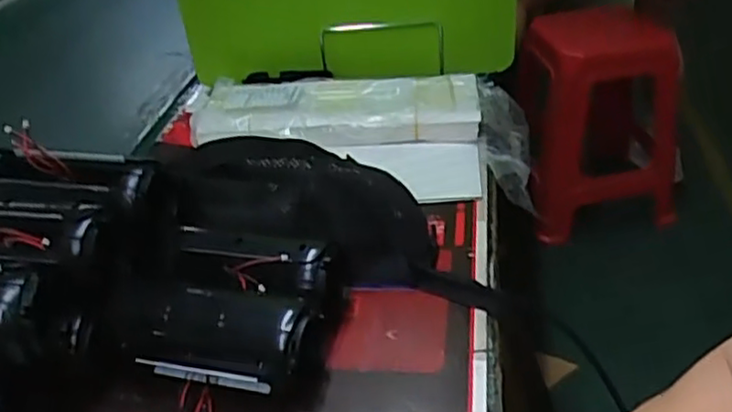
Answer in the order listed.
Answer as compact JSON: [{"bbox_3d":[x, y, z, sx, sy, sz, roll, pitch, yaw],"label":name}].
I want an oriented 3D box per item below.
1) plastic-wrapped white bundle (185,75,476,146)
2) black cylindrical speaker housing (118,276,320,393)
[{"bbox_3d":[-0.040,-0.116,0.765,0.328,0.029,0.123,1,36,8],"label":"plastic-wrapped white bundle"},{"bbox_3d":[-0.102,0.094,0.471,0.138,0.060,0.062,3,36,11],"label":"black cylindrical speaker housing"}]

